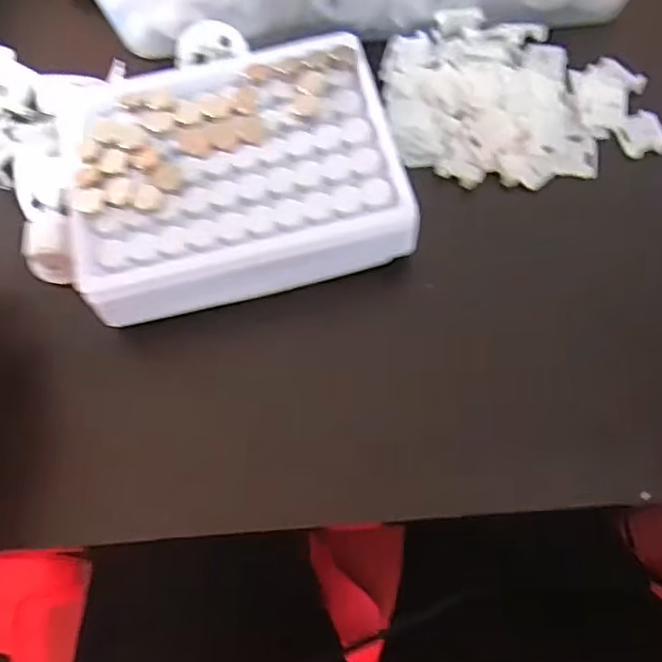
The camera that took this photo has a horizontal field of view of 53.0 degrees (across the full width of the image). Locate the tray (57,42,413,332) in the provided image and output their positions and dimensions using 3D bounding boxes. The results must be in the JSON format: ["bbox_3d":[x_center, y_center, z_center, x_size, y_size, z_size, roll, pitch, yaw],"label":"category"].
[{"bbox_3d":[-0.039,-0.065,0.278,0.129,0.031,0.096,-14,68,-3],"label":"tray"}]

